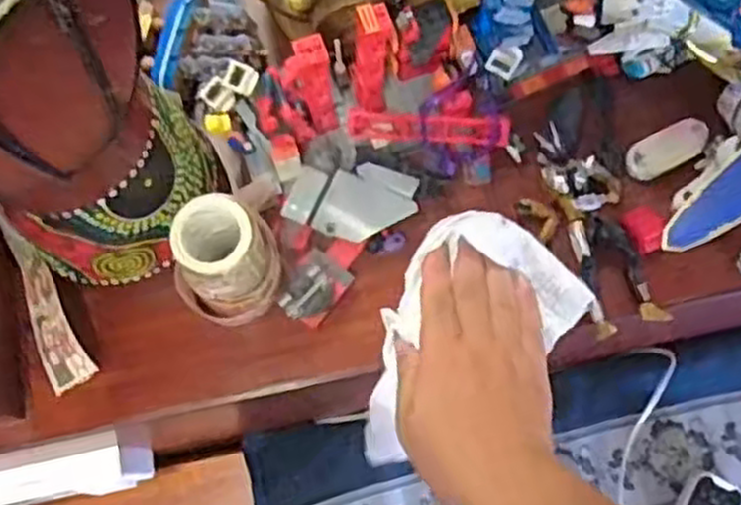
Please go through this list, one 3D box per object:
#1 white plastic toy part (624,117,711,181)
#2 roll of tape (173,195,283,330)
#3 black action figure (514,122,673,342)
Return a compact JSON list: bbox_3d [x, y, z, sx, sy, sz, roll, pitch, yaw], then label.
[{"bbox_3d":[0.189,-0.066,0.502,0.056,0.006,0.025,-26,76,-6],"label":"white plastic toy part"},{"bbox_3d":[-0.079,0.006,0.444,0.049,0.071,0.054,0,75,1],"label":"roll of tape"},{"bbox_3d":[0.136,-0.014,0.480,0.059,0.025,0.128,-28,76,-6],"label":"black action figure"}]

